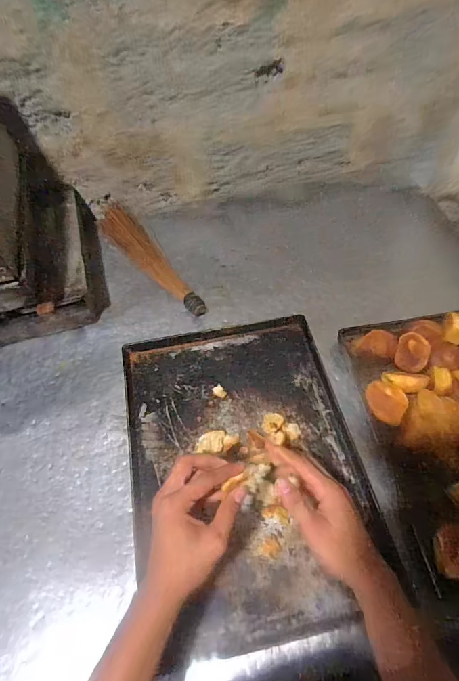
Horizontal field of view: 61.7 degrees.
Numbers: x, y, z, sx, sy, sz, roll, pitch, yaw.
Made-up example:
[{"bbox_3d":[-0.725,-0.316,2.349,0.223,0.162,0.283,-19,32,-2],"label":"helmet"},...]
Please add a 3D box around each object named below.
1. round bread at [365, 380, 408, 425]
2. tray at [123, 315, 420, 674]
[{"bbox_3d":[0.247,0.100,0.615,0.063,0.035,0.056,29,63,18],"label":"round bread"},{"bbox_3d":[0.027,0.174,0.599,0.354,0.027,0.471,-11,61,-2],"label":"tray"}]

